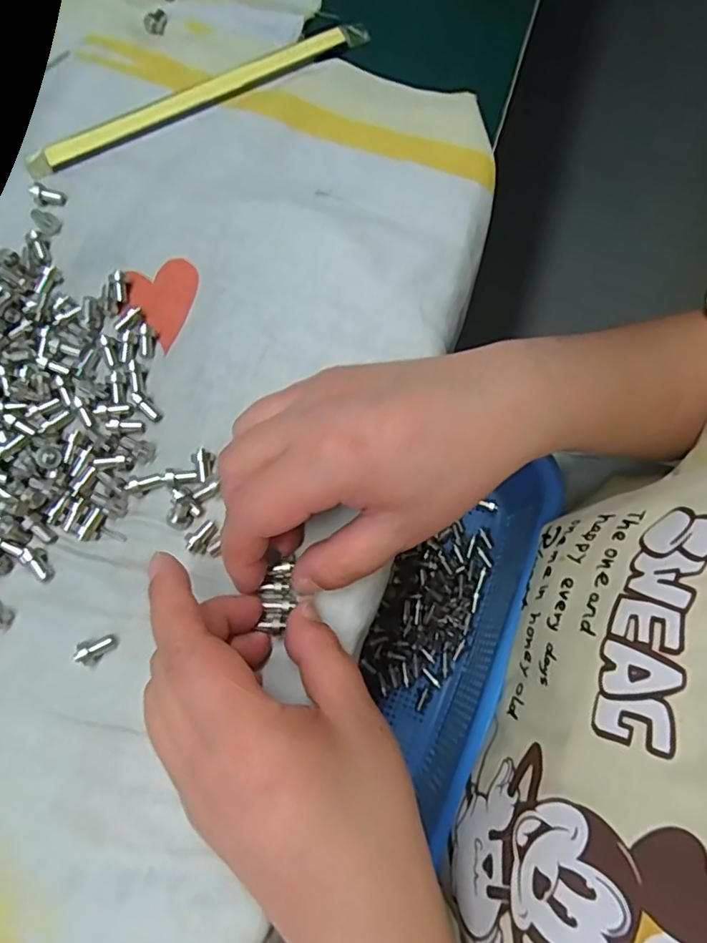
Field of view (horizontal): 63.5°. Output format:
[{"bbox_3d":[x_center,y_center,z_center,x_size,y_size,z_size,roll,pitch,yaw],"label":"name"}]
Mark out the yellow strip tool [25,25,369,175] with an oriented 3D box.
[{"bbox_3d":[-0.082,-0.204,0.311,0.198,0.004,0.014,-28,77,-8],"label":"yellow strip tool"}]

